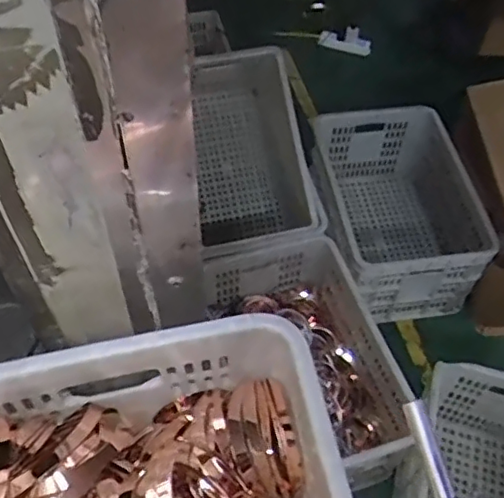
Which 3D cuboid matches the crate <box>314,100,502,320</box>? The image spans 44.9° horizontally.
[{"bbox_3d":[0.377,-0.114,1.746,0.395,0.350,0.562,-6,57,-7],"label":"crate"}]

